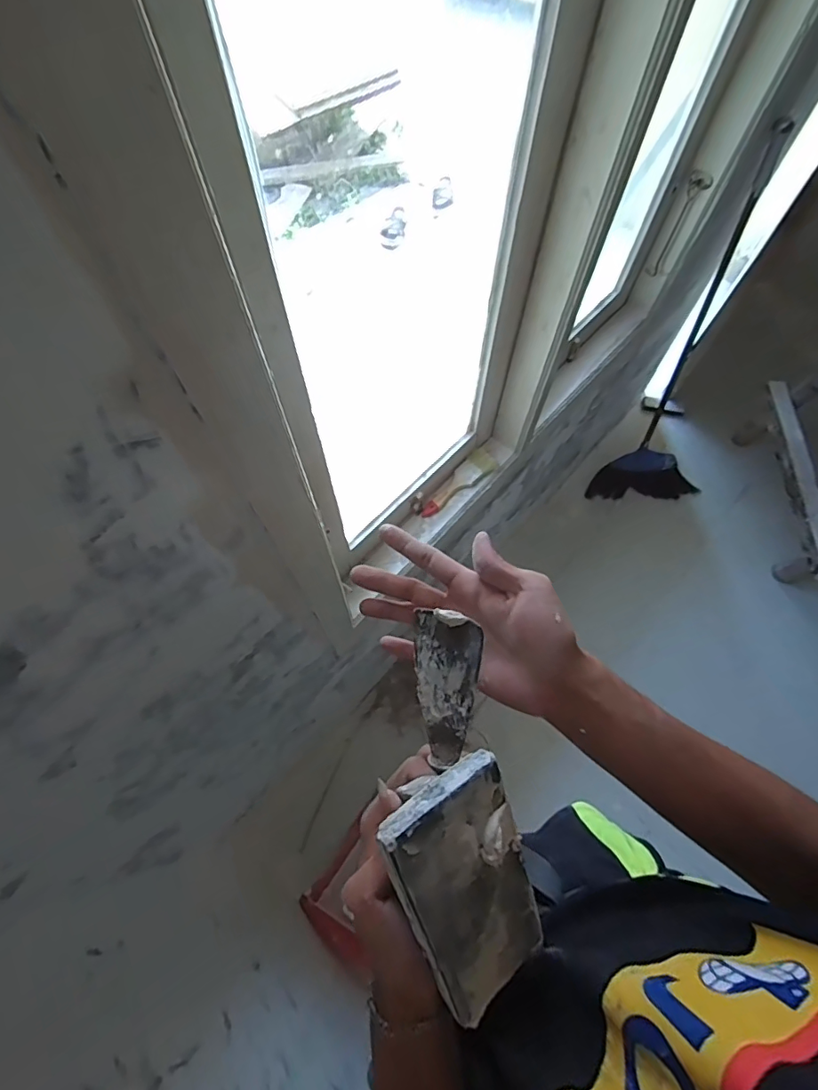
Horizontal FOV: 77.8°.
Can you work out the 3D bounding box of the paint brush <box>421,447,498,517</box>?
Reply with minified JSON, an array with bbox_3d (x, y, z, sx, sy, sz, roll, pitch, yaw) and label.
[{"bbox_3d":[0.095,-0.123,1.001,0.183,0.021,0.052,-39,72,-16],"label":"paint brush"}]

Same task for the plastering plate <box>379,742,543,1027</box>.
[{"bbox_3d":[0.035,0.188,0.276,0.074,0.016,0.126,-25,103,-32],"label":"plastering plate"}]

